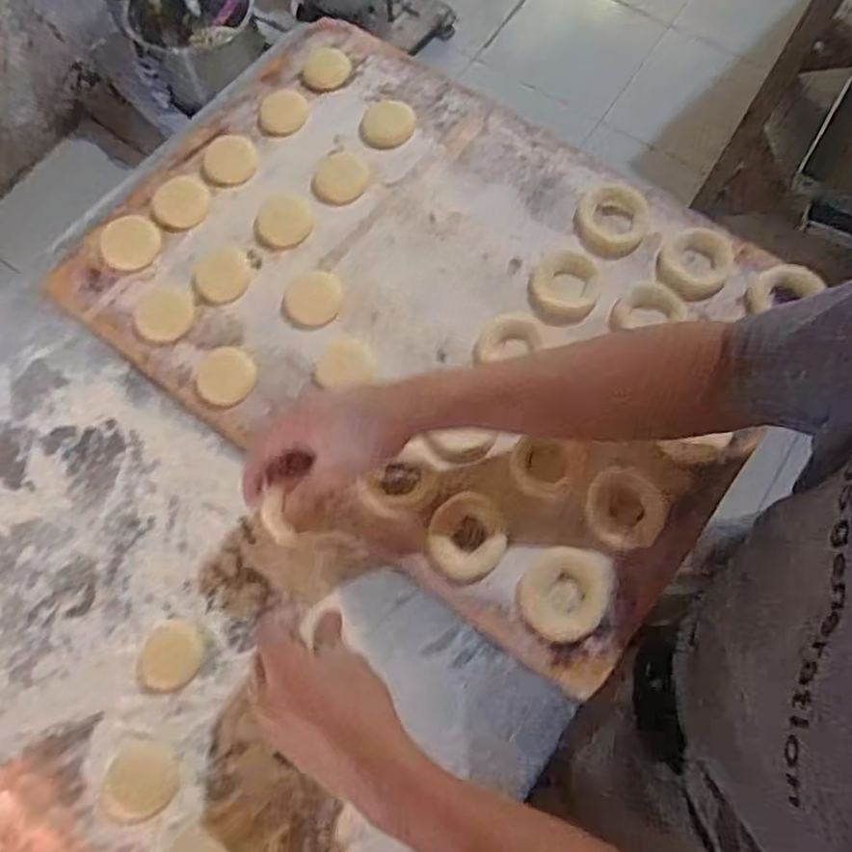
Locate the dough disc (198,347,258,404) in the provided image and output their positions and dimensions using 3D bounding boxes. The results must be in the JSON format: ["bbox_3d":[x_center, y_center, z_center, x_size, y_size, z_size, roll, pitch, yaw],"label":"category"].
[{"bbox_3d":[-0.178,-0.045,0.603,0.051,0.014,0.050,0,72,0],"label":"dough disc"}]

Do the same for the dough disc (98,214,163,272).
[{"bbox_3d":[-0.283,-0.175,0.644,0.058,0.014,0.052,29,74,8],"label":"dough disc"}]

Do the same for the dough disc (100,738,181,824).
[{"bbox_3d":[-0.210,0.261,0.500,0.053,0.007,0.052,0,72,0],"label":"dough disc"}]

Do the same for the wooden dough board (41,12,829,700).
[{"bbox_3d":[0.002,-0.127,0.620,0.607,0.021,0.419,36,76,10],"label":"wooden dough board"}]

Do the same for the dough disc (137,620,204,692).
[{"bbox_3d":[-0.203,0.180,0.534,0.053,0.004,0.047,-38,76,-11],"label":"dough disc"}]

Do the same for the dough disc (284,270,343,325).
[{"bbox_3d":[-0.103,-0.118,0.622,0.051,0.007,0.058,-25,74,-8],"label":"dough disc"}]

